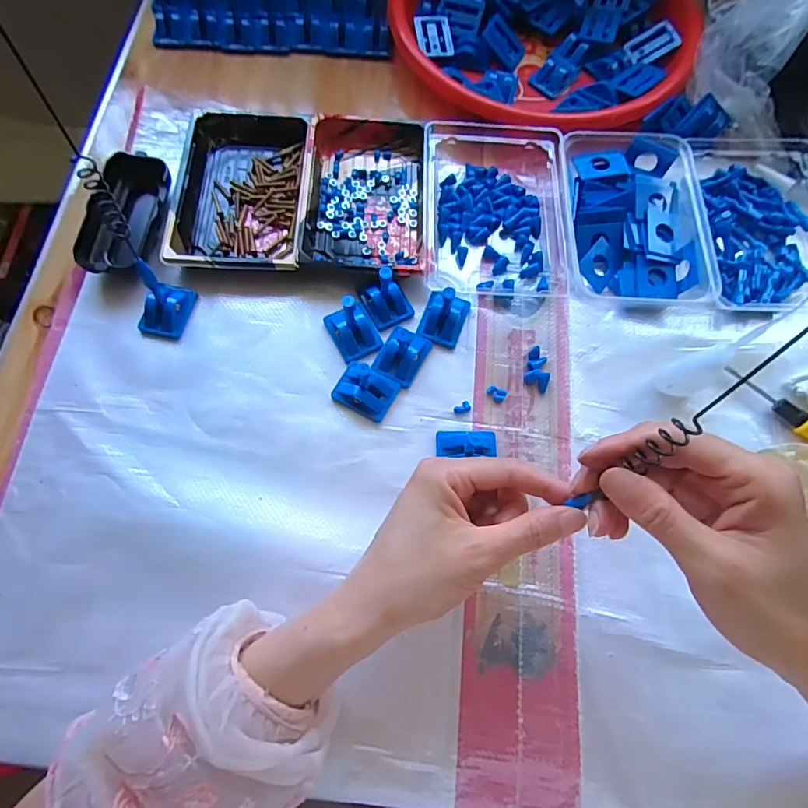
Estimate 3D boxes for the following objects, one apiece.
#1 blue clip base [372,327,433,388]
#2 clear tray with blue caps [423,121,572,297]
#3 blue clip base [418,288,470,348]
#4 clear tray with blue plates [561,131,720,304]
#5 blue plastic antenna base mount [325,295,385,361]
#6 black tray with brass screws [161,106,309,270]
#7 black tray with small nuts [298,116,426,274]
[{"bbox_3d":[-0.002,-0.039,0.376,0.034,0.018,0.046,26,71,8],"label":"blue clip base"},{"bbox_3d":[0.077,-0.173,0.414,0.118,0.034,0.163,1,70,-1],"label":"clear tray with blue caps"},{"bbox_3d":[0.033,-0.071,0.386,0.034,0.023,0.042,20,71,6],"label":"blue clip base"},{"bbox_3d":[0.189,-0.156,0.407,0.110,0.037,0.150,3,70,0],"label":"clear tray with blue plates"},{"bbox_3d":[-0.042,-0.063,0.369,0.032,0.041,0.045,-31,73,-12],"label":"blue plastic antenna base mount"},{"bbox_3d":[-0.137,-0.185,0.416,0.106,0.022,0.163,1,70,-1],"label":"black tray with brass screws"},{"bbox_3d":[-0.032,-0.184,0.418,0.100,0.024,0.166,2,70,-1],"label":"black tray with small nuts"}]

